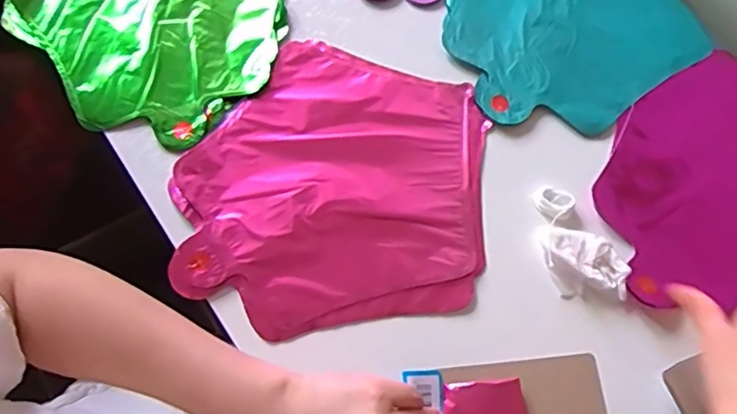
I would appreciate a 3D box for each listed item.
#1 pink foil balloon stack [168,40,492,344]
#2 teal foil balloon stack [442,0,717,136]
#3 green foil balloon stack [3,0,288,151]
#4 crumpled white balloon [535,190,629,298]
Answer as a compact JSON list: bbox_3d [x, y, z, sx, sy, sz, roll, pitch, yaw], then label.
[{"bbox_3d":[-0.029,-0.023,0.482,0.246,0.007,0.234,-9,72,-5],"label":"pink foil balloon stack"},{"bbox_3d":[0.181,-0.186,0.554,0.229,0.022,0.242,-17,73,-8],"label":"teal foil balloon stack"},{"bbox_3d":[-0.192,-0.183,0.534,0.233,0.021,0.253,10,71,1],"label":"green foil balloon stack"},{"bbox_3d":[0.158,0.032,0.463,0.052,0.015,0.099,-31,75,-12],"label":"crumpled white balloon"}]

